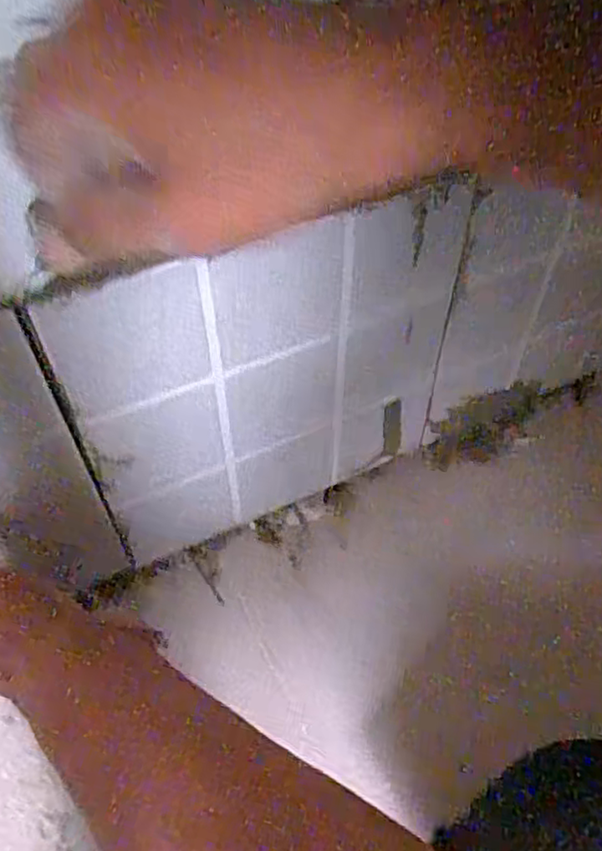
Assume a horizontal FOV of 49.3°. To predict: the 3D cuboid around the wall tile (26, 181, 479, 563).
[{"bbox_3d":[-0.013,-0.017,0.424,0.244,0.248,0.012,-20,53,-16],"label":"wall tile"}]

